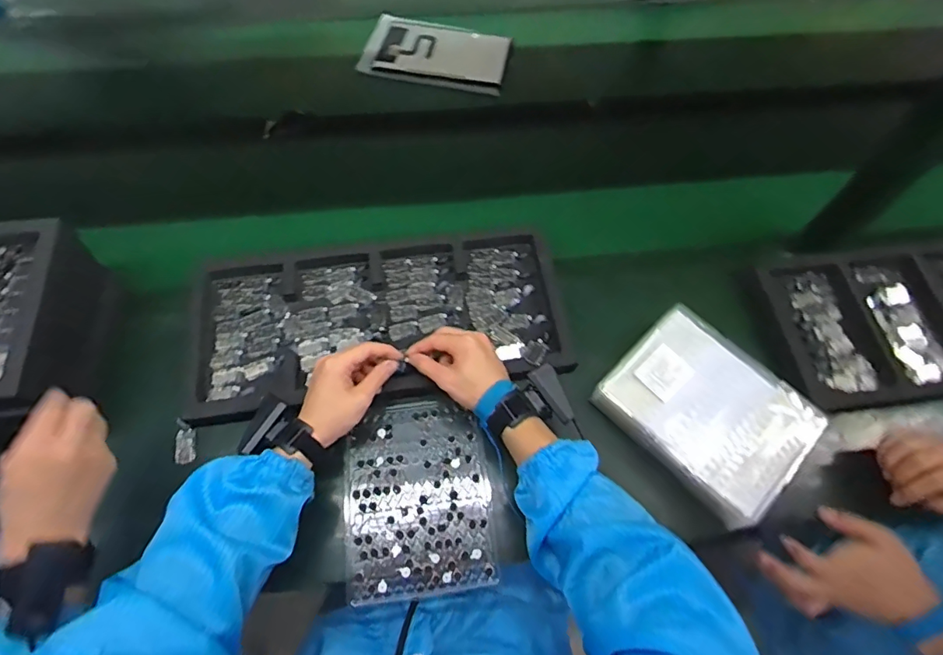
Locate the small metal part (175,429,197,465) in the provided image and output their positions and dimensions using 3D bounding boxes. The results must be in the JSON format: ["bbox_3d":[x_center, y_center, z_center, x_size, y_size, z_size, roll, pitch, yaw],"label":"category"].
[{"bbox_3d":[-0.347,0.144,0.611,0.023,0.004,0.043,-15,63,-9],"label":"small metal part"}]

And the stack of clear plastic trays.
[{"bbox_3d":[0.292,0.098,0.620,0.184,0.055,0.221,-40,70,-21],"label":"stack of clear plastic trays"}]

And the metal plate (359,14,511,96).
[{"bbox_3d":[-0.066,-0.538,0.989,0.283,0.023,0.173,16,62,6],"label":"metal plate"}]

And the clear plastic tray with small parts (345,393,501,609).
[{"bbox_3d":[-0.060,0.194,0.600,0.172,0.012,0.221,-6,62,-5],"label":"clear plastic tray with small parts"}]

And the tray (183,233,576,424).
[{"bbox_3d":[-0.123,-0.013,0.673,0.479,0.035,0.224,-7,62,-5],"label":"tray"}]

